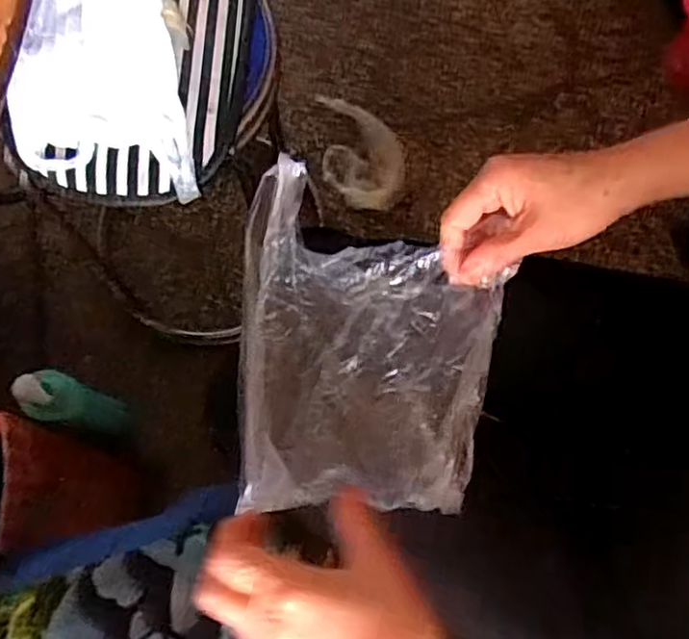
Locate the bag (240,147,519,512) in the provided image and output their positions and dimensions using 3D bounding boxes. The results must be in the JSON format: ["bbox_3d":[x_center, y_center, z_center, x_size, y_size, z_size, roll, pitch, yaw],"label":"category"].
[{"bbox_3d":[0.014,0.001,0.476,0.174,0.060,0.251,1,74,0],"label":"bag"}]

